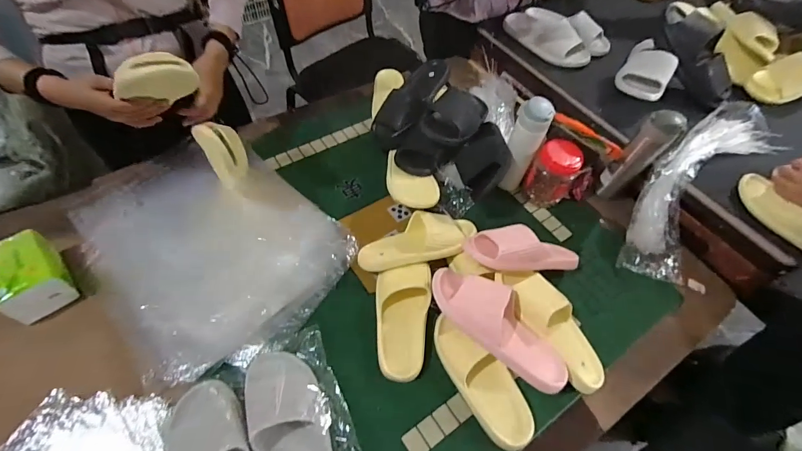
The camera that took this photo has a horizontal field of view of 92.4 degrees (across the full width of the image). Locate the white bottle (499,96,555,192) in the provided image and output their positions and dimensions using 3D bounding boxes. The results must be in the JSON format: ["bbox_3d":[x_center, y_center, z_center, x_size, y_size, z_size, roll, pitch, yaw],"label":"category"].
[{"bbox_3d":[0.257,-0.162,0.830,0.068,0.224,0.059,25,58,12],"label":"white bottle"}]

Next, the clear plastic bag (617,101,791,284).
[{"bbox_3d":[0.643,-0.085,0.840,0.503,0.062,0.208,-40,99,-11],"label":"clear plastic bag"}]

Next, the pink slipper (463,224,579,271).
[{"bbox_3d":[0.242,0.045,0.729,0.235,0.069,0.088,7,54,-23],"label":"pink slipper"}]

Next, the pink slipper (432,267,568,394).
[{"bbox_3d":[0.166,0.160,0.640,0.260,0.076,0.112,33,61,17],"label":"pink slipper"}]

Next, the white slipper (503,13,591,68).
[{"bbox_3d":[0.403,-0.525,1.053,0.095,0.072,0.259,-37,66,-24],"label":"white slipper"}]

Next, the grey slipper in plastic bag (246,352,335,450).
[{"bbox_3d":[-0.157,0.309,0.569,0.104,0.057,0.268,-18,63,-15],"label":"grey slipper in plastic bag"}]

